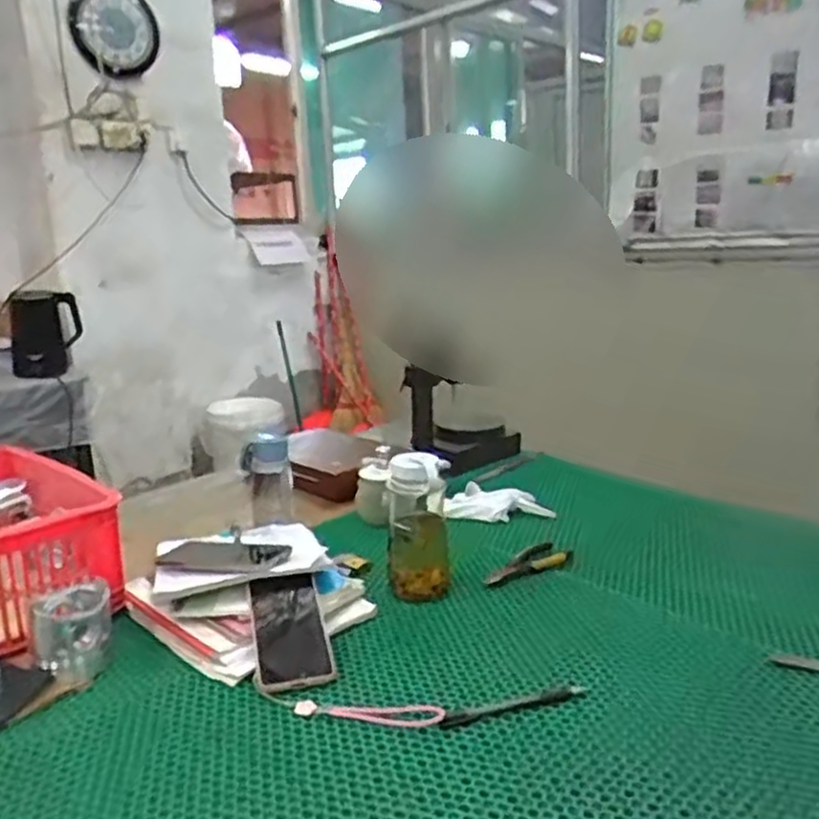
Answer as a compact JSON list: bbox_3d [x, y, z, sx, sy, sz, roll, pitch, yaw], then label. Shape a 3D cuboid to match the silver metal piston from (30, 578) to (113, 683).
[{"bbox_3d":[-0.370,0.248,0.827,0.081,0.080,0.090,-8,15,-23],"label":"silver metal piston"}]

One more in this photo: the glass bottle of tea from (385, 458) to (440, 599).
[{"bbox_3d":[0.009,0.145,0.965,0.076,0.184,0.094,-3,14,-4],"label":"glass bottle of tea"}]

